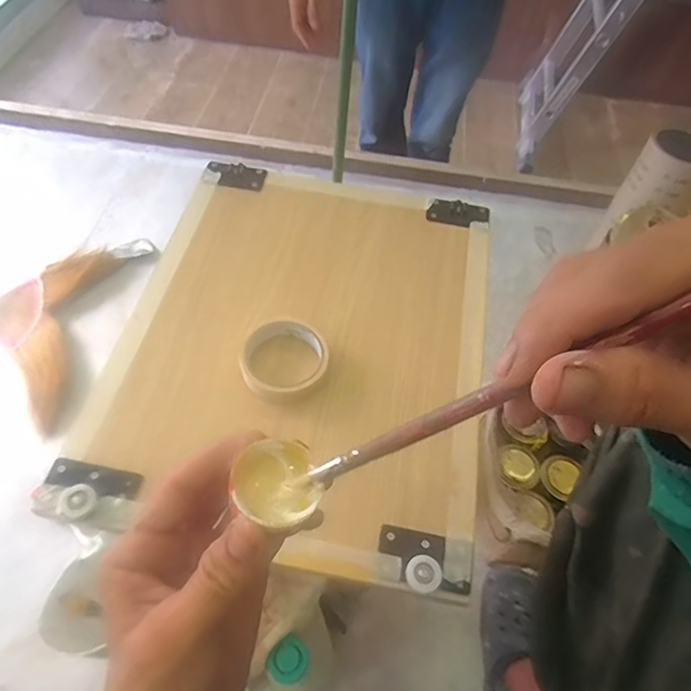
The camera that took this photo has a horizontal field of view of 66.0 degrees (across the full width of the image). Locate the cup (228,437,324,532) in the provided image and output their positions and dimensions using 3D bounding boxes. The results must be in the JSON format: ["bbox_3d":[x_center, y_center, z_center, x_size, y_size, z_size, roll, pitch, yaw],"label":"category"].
[{"bbox_3d":[-0.029,0.062,0.232,0.034,0.021,0.039,-11,54,-10],"label":"cup"}]

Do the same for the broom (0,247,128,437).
[{"bbox_3d":[-0.795,-0.091,1.012,0.726,0.050,0.393,12,55,4],"label":"broom"}]

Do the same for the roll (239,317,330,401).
[{"bbox_3d":[-0.064,0.014,0.559,0.091,0.033,0.083,2,55,-3],"label":"roll"}]

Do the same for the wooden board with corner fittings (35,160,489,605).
[{"bbox_3d":[-0.040,-0.017,0.609,0.399,0.033,0.507,8,53,4],"label":"wooden board with corner fittings"}]

